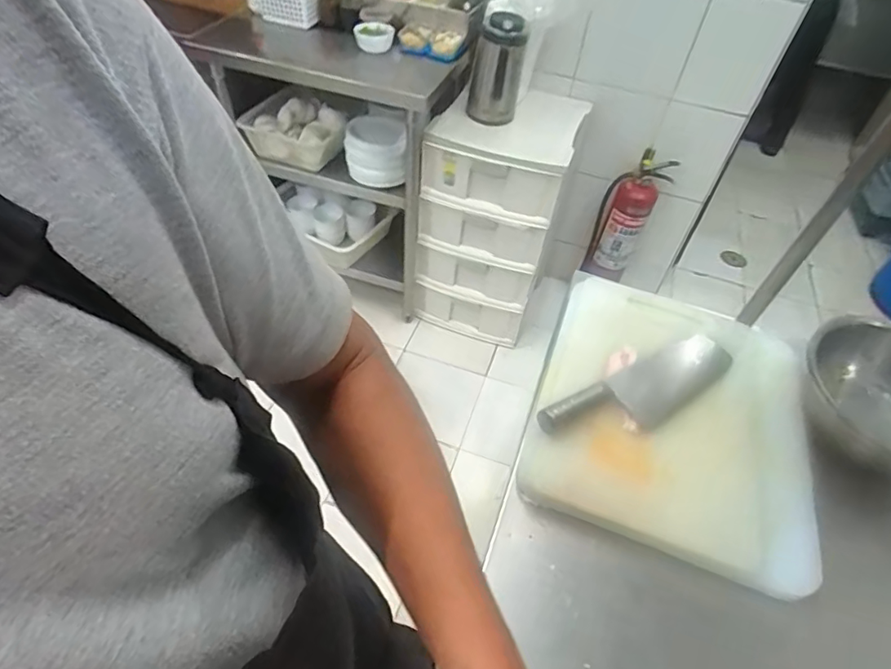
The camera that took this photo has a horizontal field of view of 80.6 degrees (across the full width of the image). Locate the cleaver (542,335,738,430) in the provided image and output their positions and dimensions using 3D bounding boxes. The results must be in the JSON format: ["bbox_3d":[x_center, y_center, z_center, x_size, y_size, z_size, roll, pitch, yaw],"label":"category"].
[{"bbox_3d":[0.269,0.070,0.689,0.310,0.043,0.088,-25,55,-26],"label":"cleaver"}]

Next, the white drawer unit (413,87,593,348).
[{"bbox_3d":[0.154,-0.390,1.716,0.381,0.682,0.411,17,48,9],"label":"white drawer unit"}]

